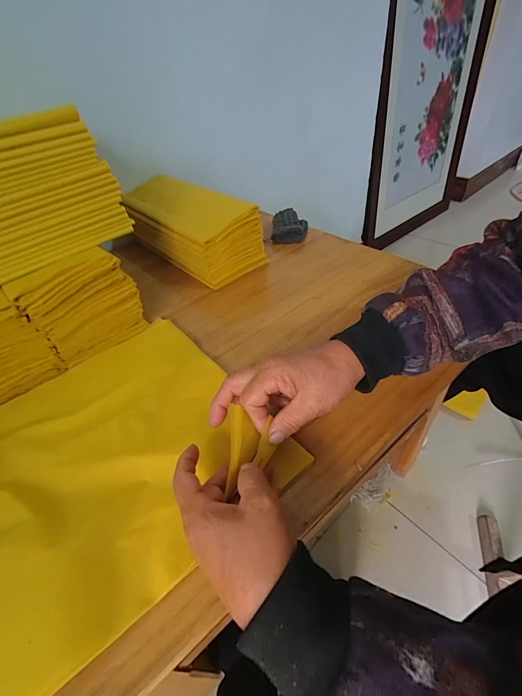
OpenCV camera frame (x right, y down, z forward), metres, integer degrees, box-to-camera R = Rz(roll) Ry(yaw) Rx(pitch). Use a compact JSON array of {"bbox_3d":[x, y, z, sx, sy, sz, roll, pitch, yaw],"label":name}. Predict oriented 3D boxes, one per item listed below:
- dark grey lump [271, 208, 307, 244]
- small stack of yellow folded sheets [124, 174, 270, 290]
[{"bbox_3d":[0.060,-0.253,0.664,0.070,0.030,0.115,2,44,9],"label":"dark grey lump"},{"bbox_3d":[-0.139,-0.239,0.615,0.132,0.113,0.308,-35,50,-27],"label":"small stack of yellow folded sheets"}]

